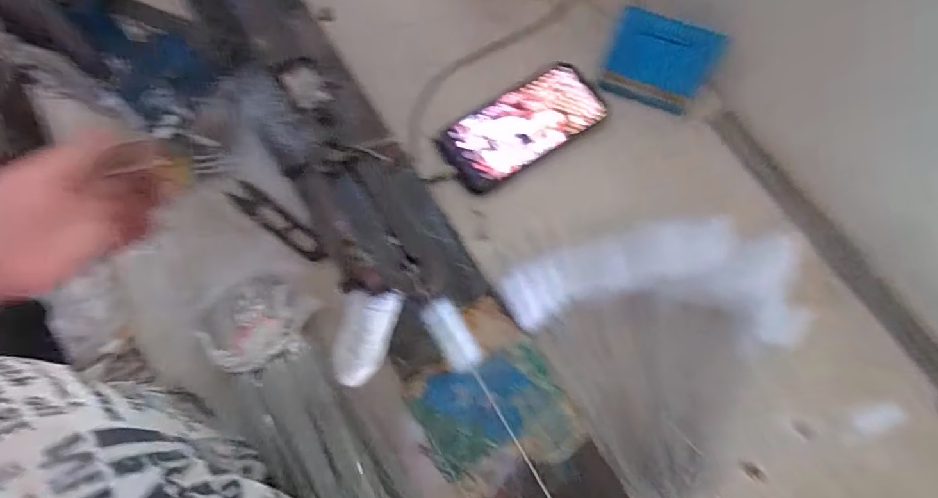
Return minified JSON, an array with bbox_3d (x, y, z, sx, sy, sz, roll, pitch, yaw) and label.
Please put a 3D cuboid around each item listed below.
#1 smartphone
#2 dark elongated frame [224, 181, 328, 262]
[{"bbox_3d":[0.055,-0.126,0.474,0.166,0.005,0.079,-32,78,-8],"label":"smartphone"},{"bbox_3d":[-0.179,-0.026,0.444,0.115,0.007,0.025,35,78,9],"label":"dark elongated frame"}]

